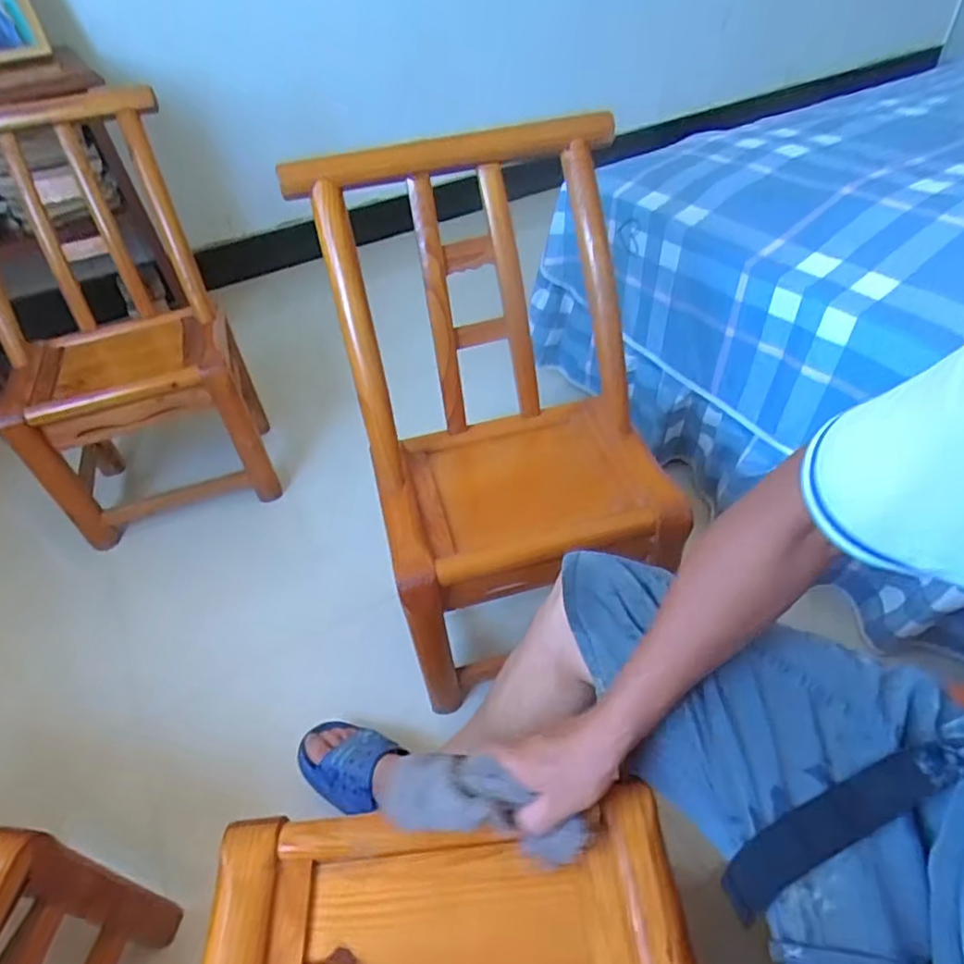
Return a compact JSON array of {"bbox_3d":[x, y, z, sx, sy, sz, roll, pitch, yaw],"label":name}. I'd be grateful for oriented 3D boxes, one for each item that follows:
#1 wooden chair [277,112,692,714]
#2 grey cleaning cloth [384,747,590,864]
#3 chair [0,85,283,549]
[{"bbox_3d":[0.027,-0.078,0.836,0.368,0.636,0.396,-14,45,-9],"label":"wooden chair"},{"bbox_3d":[0.003,0.280,0.536,0.174,0.051,0.070,9,46,18],"label":"grey cleaning cloth"},{"bbox_3d":[-0.676,-0.286,1.141,0.372,0.669,0.398,-15,45,-10],"label":"chair"}]

